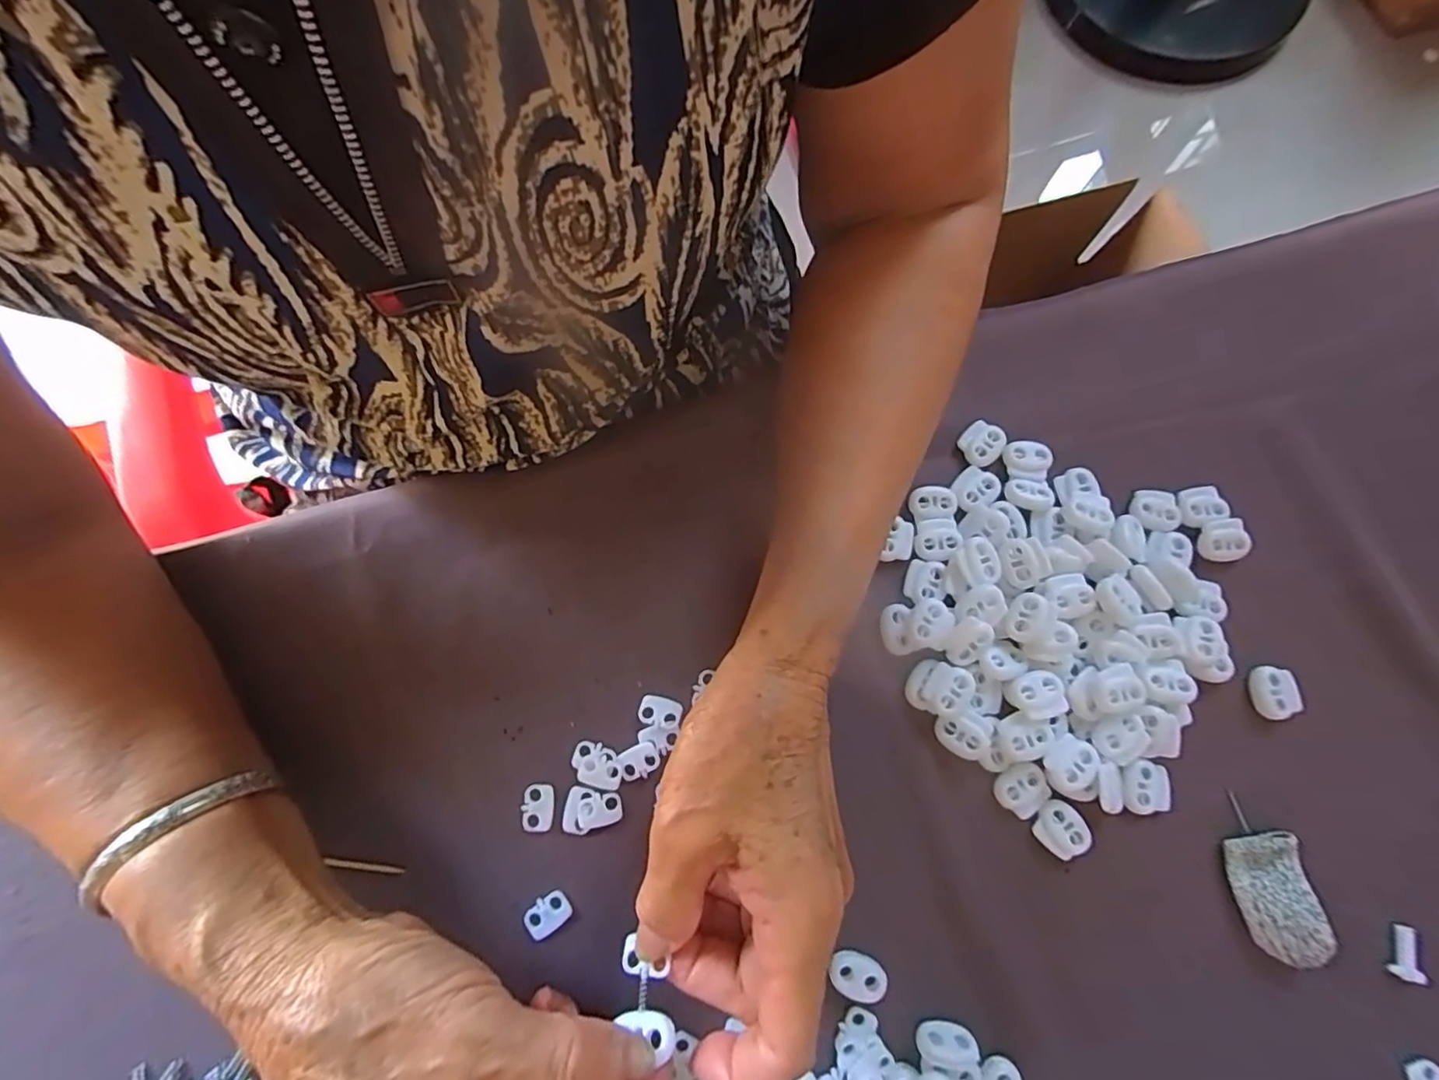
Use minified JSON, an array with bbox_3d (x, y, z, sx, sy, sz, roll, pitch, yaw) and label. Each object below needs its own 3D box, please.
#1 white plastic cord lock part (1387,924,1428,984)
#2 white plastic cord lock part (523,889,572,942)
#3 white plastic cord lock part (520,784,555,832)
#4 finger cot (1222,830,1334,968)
[{"bbox_3d":[0.273,0.164,0.240,0.007,0.008,0.020,15,77,4],"label":"white plastic cord lock part"},{"bbox_3d":[-0.071,0.153,0.245,0.019,0.004,0.013,-36,79,-8],"label":"white plastic cord lock part"},{"bbox_3d":[-0.077,0.113,0.255,0.013,0.004,0.019,-7,76,-1],"label":"white plastic cord lock part"},{"bbox_3d":[0.224,0.144,0.242,0.028,0.011,0.046,-6,76,-1],"label":"finger cot"}]

